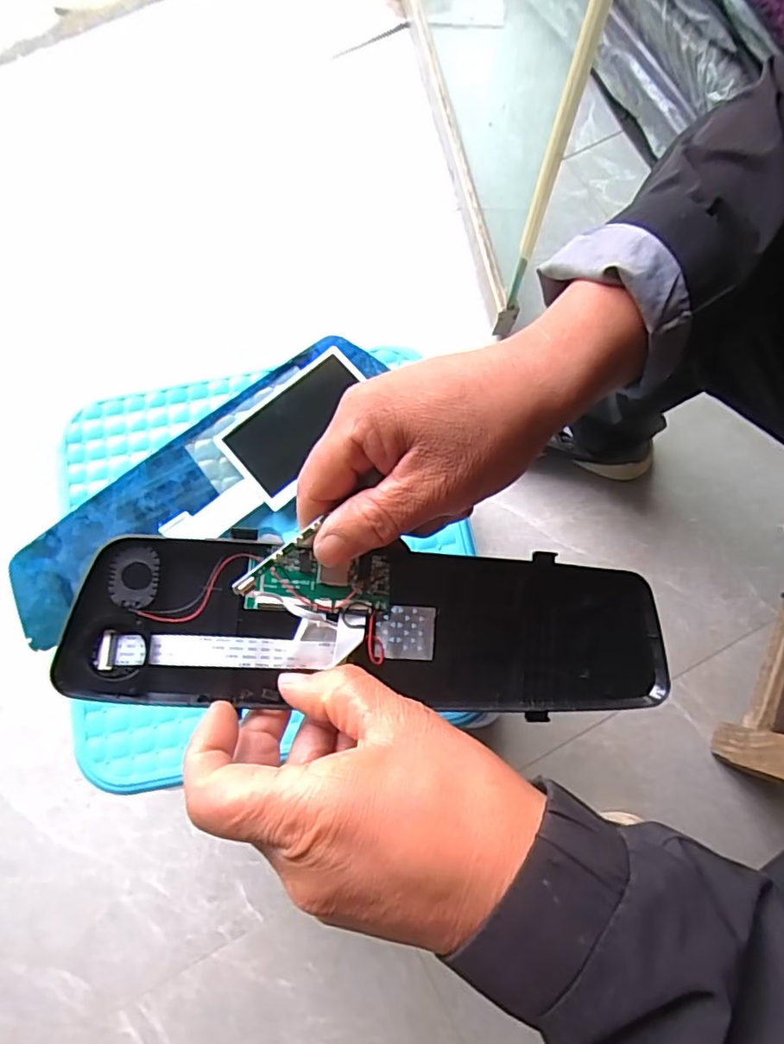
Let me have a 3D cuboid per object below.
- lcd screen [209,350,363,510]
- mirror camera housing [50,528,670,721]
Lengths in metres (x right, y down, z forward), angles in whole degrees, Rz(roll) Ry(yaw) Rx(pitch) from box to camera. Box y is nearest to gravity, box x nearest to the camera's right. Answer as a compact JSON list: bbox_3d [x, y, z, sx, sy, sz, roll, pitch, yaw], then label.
[{"bbox_3d":[-0.060,-0.066,0.385,0.104,0.011,0.066,-42,75,-12],"label":"lcd screen"},{"bbox_3d":[0.003,0.051,0.275,0.282,0.016,0.073,5,78,-13],"label":"mirror camera housing"}]

